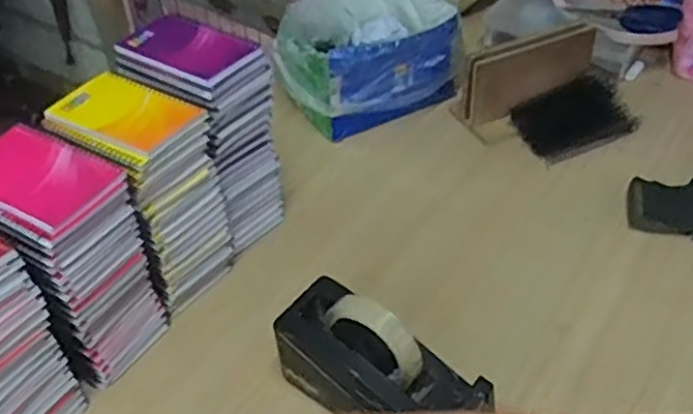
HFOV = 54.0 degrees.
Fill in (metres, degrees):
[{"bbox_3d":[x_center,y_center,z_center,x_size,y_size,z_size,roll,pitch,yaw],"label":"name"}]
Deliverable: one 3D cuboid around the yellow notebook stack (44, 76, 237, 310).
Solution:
[{"bbox_3d":[-0.203,-0.010,0.723,0.125,0.234,0.106,26,50,27],"label":"yellow notebook stack"}]

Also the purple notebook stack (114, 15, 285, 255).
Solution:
[{"bbox_3d":[-0.153,-0.073,0.760,0.140,0.231,0.104,26,50,27],"label":"purple notebook stack"}]

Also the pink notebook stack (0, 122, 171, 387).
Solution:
[{"bbox_3d":[-0.266,0.055,0.657,0.133,0.228,0.103,22,49,24],"label":"pink notebook stack"}]

